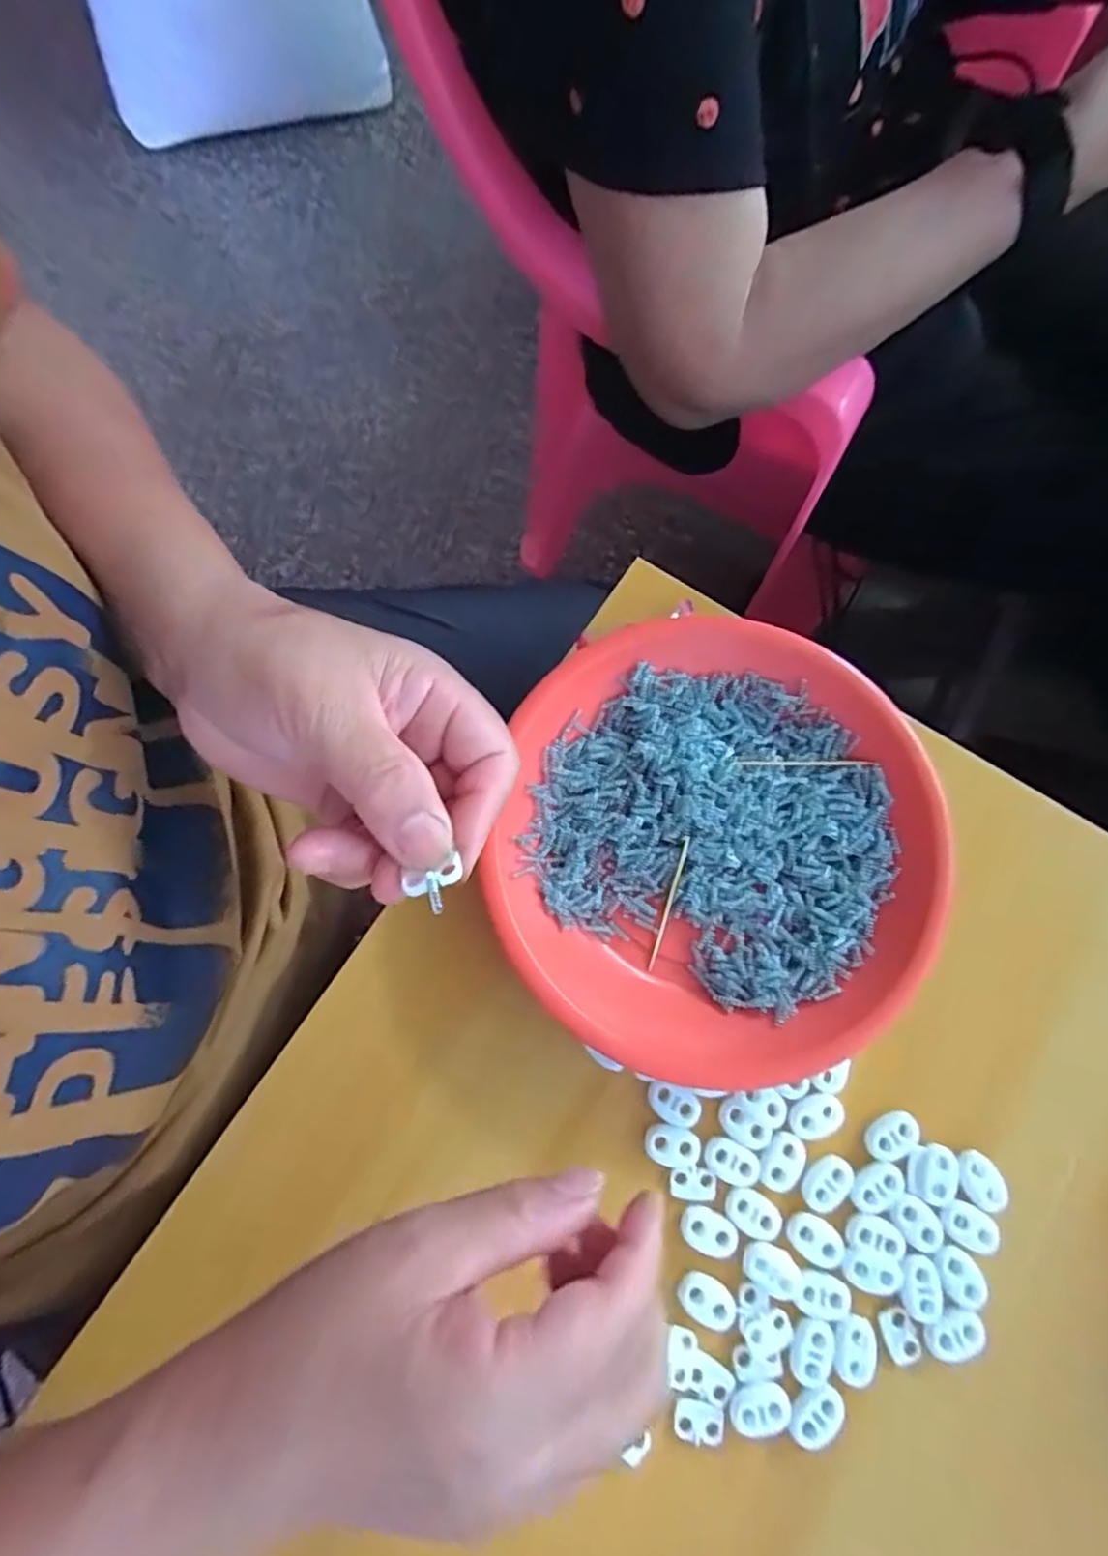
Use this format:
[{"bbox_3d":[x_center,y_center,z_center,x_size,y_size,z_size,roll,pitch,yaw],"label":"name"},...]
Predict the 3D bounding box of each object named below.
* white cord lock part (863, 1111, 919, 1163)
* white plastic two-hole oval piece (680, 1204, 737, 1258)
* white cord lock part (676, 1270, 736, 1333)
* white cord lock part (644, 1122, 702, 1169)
[{"bbox_3d":[0.139,0.147,0.275,0.022,0.004,0.015,-27,79,-7],"label":"white cord lock part"},{"bbox_3d":[0.061,0.179,0.264,0.022,0.004,0.015,20,77,4],"label":"white plastic two-hole oval piece"},{"bbox_3d":[0.059,0.201,0.259,0.023,0.004,0.015,33,78,6],"label":"white cord lock part"},{"bbox_3d":[0.048,0.149,0.272,0.023,0.004,0.015,18,77,3],"label":"white cord lock part"}]

